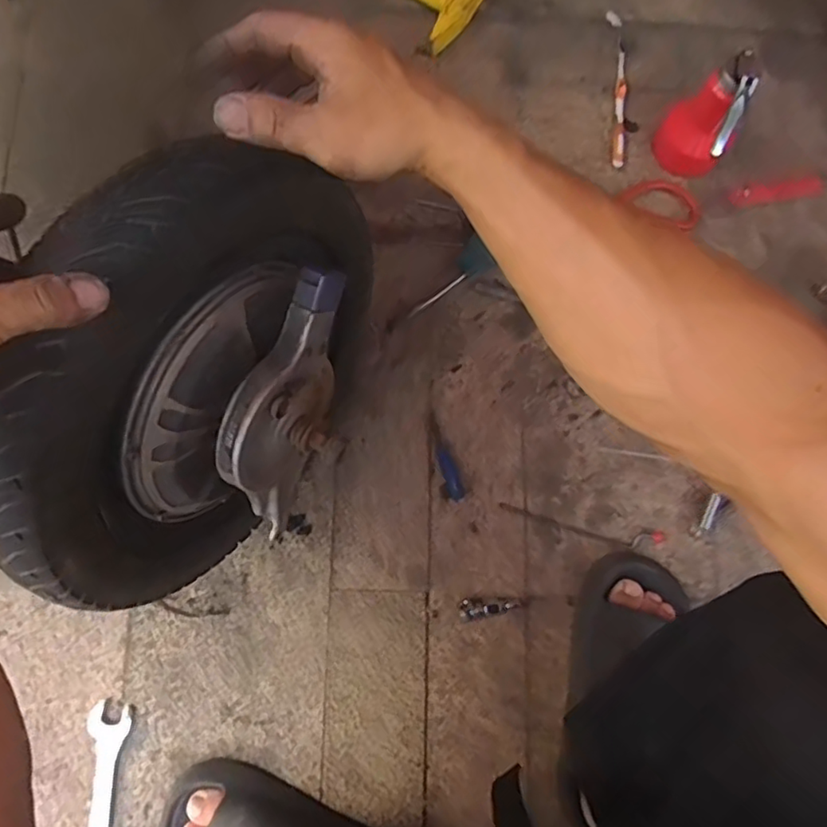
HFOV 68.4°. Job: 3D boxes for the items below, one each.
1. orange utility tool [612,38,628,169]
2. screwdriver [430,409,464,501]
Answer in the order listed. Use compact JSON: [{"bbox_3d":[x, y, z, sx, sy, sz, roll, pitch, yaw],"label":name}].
[{"bbox_3d":[0.243,-0.365,0.713,0.014,0.016,0.157,4,78,0],"label":"orange utility tool"},{"bbox_3d":[0.033,0.044,0.648,0.015,0.013,0.097,-18,79,-4],"label":"screwdriver"}]

